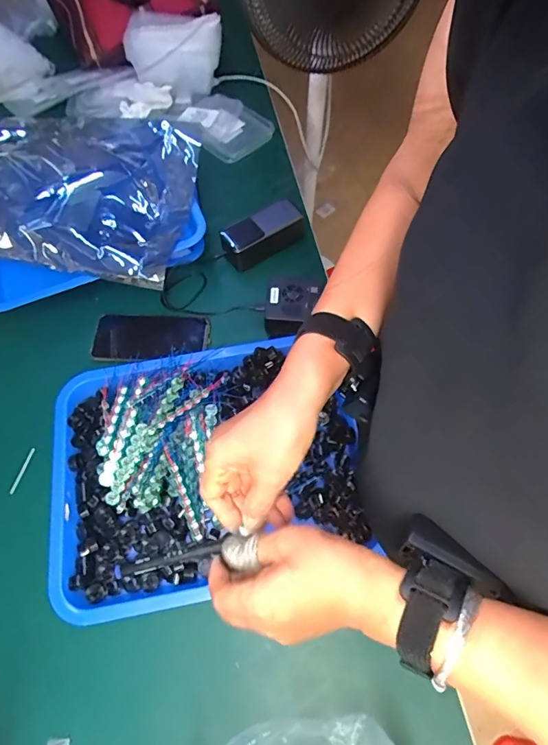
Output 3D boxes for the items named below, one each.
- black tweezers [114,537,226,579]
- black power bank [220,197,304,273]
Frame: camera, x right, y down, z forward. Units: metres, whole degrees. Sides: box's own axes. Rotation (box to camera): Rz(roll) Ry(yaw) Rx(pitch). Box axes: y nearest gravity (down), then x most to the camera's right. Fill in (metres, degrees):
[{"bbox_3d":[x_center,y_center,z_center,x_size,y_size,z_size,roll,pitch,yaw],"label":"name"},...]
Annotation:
[{"bbox_3d":[-0.116,0.206,0.494,0.124,0.013,0.015,-15,63,1],"label":"black tweezers"},{"bbox_3d":[-0.017,-0.214,0.692,0.124,0.056,0.052,-29,66,-13],"label":"black power bank"}]

